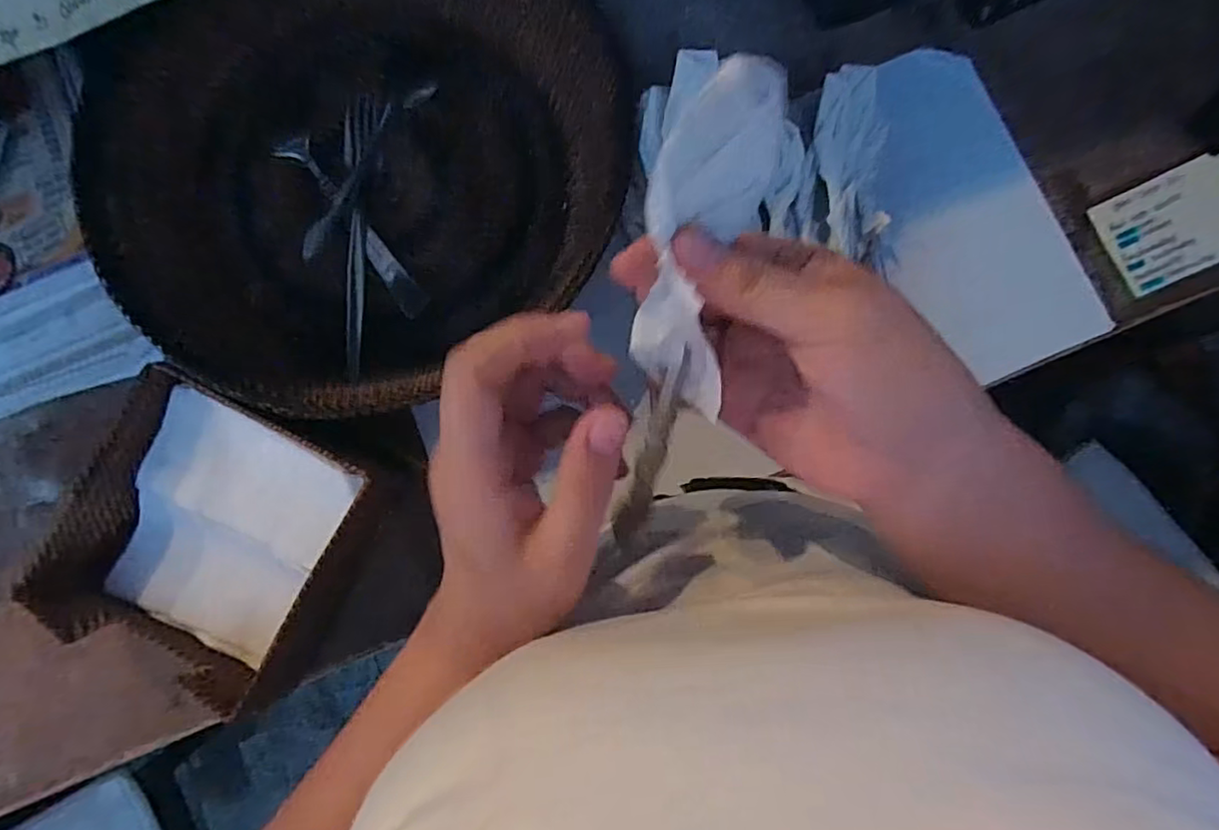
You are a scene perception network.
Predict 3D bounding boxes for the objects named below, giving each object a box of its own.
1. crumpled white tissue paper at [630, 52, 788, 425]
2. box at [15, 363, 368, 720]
[{"bbox_3d":[0.029,-0.051,0.197,0.035,0.021,0.108,10,114,2],"label":"crumpled white tissue paper"},{"bbox_3d":[-0.241,0.070,0.373,0.157,0.058,0.156,27,85,3],"label":"box"}]

